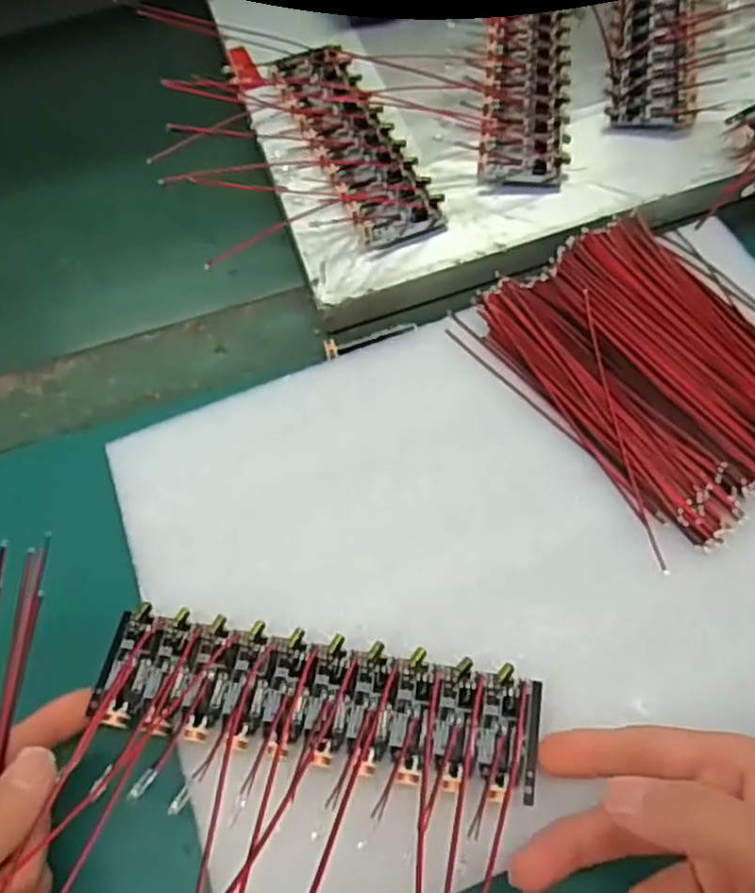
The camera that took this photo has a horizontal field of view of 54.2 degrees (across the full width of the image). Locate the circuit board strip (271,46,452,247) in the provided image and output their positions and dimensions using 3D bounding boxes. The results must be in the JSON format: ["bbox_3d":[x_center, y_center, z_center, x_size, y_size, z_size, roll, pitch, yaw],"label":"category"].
[{"bbox_3d":[-0.013,-0.170,0.405,0.044,0.012,0.162,-21,65,-6],"label":"circuit board strip"}]

